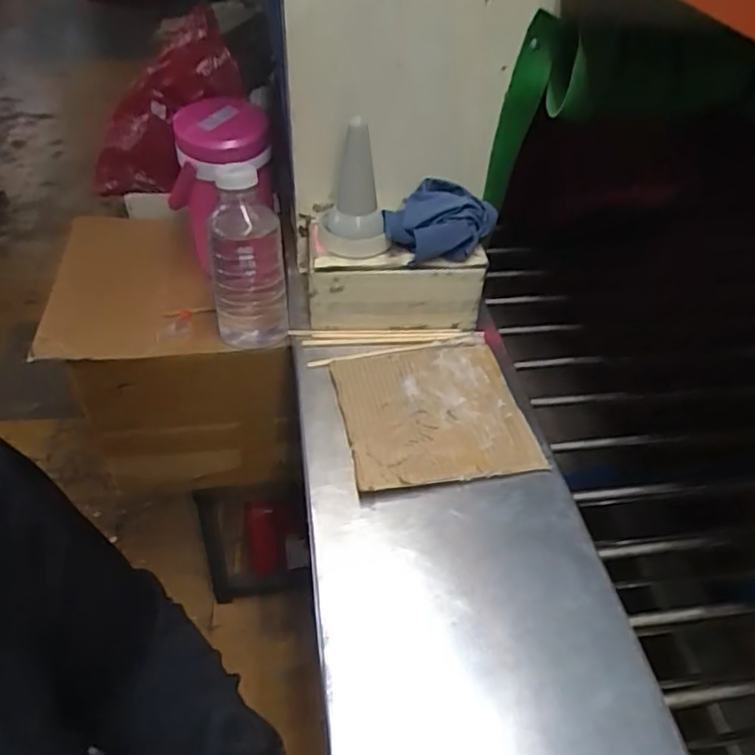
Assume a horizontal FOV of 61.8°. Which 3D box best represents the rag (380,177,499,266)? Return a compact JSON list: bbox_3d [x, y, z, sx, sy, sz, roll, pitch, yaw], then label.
[{"bbox_3d":[0.066,-0.170,0.687,0.101,0.043,0.109,34,52,29],"label":"rag"}]

